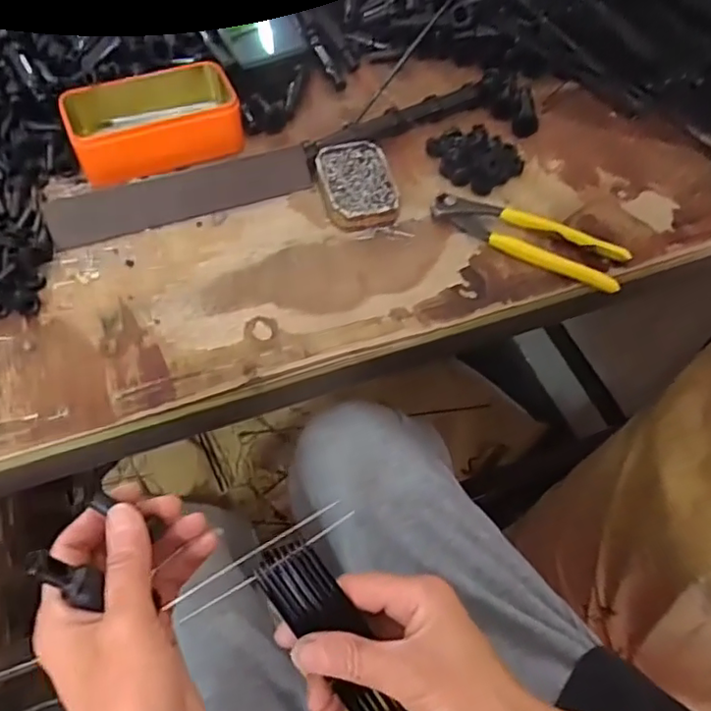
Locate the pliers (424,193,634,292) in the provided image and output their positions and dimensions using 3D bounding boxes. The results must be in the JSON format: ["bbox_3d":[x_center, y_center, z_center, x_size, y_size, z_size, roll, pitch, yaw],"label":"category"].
[{"bbox_3d":[0.144,-0.101,0.502,0.162,0.024,0.041,27,60,13],"label":"pliers"}]

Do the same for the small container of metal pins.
[{"bbox_3d":[0.001,-0.148,0.521,0.062,0.021,0.090,-7,58,-9],"label":"small container of metal pins"}]

